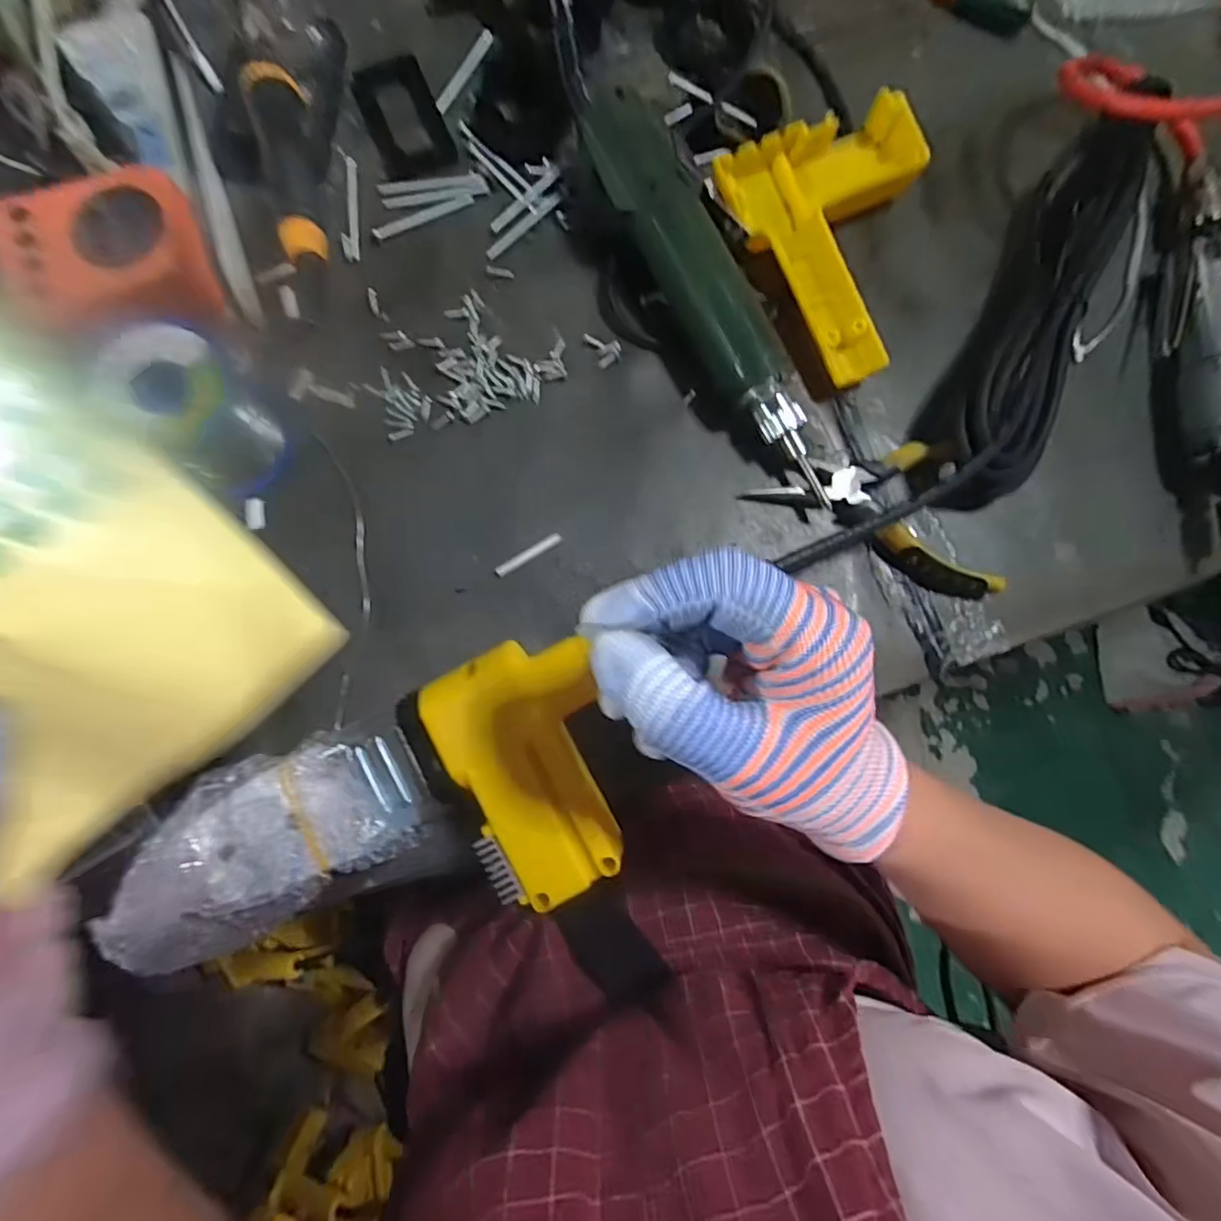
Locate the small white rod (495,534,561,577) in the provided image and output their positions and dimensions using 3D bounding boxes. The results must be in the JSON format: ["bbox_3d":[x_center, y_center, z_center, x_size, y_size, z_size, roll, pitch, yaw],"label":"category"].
[{"bbox_3d":[-0.046,-0.031,0.320,0.041,0.004,0.007,-33,85,-7],"label":"small white rod"}]

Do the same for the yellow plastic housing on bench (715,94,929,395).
[{"bbox_3d":[0.144,-0.220,0.340,0.113,0.033,0.153,-28,84,-7],"label":"yellow plastic housing on bench"}]

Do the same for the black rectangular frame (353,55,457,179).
[{"bbox_3d":[-0.128,-0.305,0.354,0.045,0.004,0.082,-21,83,-6],"label":"black rectangular frame"}]

